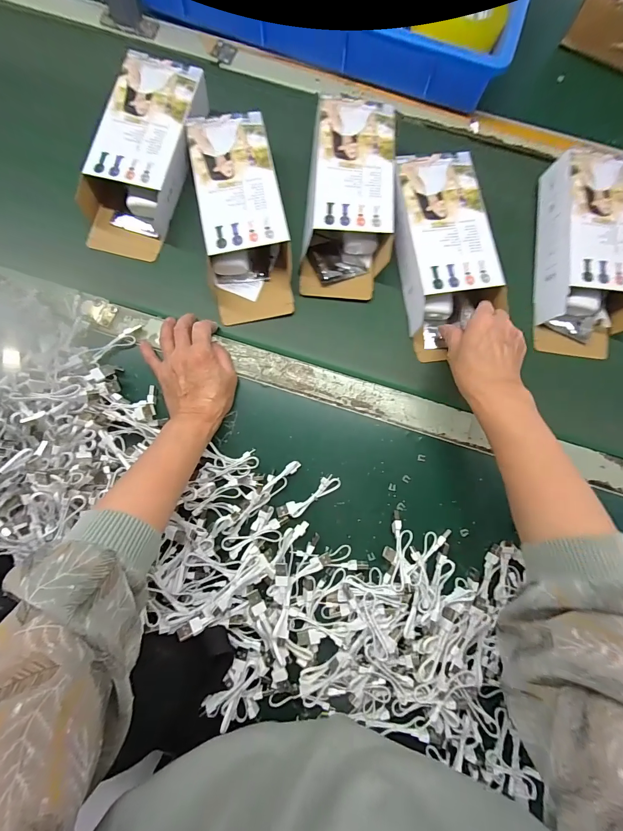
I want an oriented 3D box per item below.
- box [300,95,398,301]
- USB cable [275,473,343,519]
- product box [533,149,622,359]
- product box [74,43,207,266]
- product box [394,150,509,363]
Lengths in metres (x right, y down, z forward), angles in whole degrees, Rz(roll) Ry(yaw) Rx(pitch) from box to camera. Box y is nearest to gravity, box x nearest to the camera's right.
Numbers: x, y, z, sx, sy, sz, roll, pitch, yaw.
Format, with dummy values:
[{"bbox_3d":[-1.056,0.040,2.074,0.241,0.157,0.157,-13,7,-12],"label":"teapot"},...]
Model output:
[{"bbox_3d":[0.049,-0.283,0.460,0.109,0.057,0.252,4,80,2],"label":"box"},{"bbox_3d":[-0.002,0.093,0.400,0.077,0.012,0.020,-33,81,-4],"label":"USB cable"},{"bbox_3d":[0.356,-0.206,0.455,0.112,0.055,0.260,7,81,2],"label":"product box"},{"bbox_3d":[-0.220,-0.334,0.460,0.112,0.053,0.257,17,81,4],"label":"product box"},{"bbox_3d":[0.166,-0.201,0.447,0.109,0.053,0.245,-9,80,0],"label":"product box"}]

